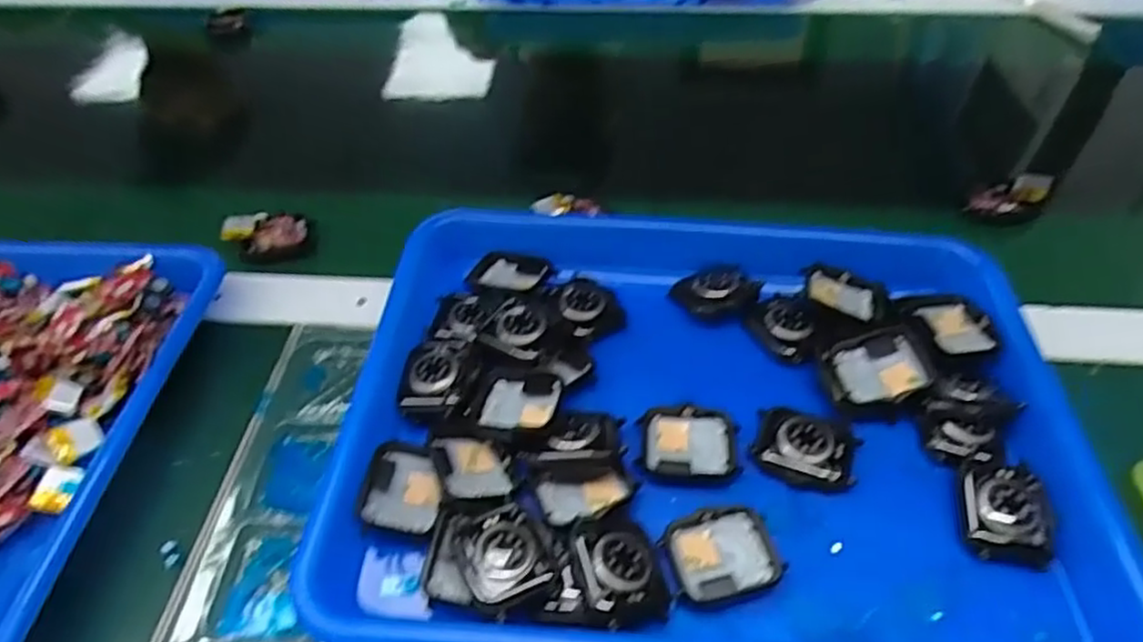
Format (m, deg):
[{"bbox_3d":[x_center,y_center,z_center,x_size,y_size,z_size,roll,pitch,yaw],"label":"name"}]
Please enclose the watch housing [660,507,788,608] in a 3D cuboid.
[{"bbox_3d":[0.062,0.095,0.292,0.044,0.006,0.035,-12,49,-8],"label":"watch housing"}]

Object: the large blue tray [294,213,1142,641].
[{"bbox_3d":[0.063,0.039,0.344,0.316,0.041,0.249,2,48,5],"label":"large blue tray"}]

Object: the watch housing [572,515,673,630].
[{"bbox_3d":[0.020,0.100,0.282,0.036,0.015,0.042,-6,48,-3],"label":"watch housing"}]

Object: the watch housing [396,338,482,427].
[{"bbox_3d":[-0.064,0.028,0.344,0.038,0.011,0.051,1,48,4],"label":"watch housing"}]

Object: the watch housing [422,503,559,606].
[{"bbox_3d":[-0.032,0.095,0.285,0.050,0.016,0.040,0,48,3],"label":"watch housing"}]

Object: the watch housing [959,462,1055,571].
[{"bbox_3d":[0.185,0.081,0.299,0.036,0.012,0.040,7,49,9],"label":"watch housing"}]

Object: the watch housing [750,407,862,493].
[{"bbox_3d":[0.106,0.058,0.321,0.044,0.008,0.036,18,51,17],"label":"watch housing"}]

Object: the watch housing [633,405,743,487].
[{"bbox_3d":[0.054,0.057,0.326,0.045,0.006,0.037,3,48,5],"label":"watch housing"}]

